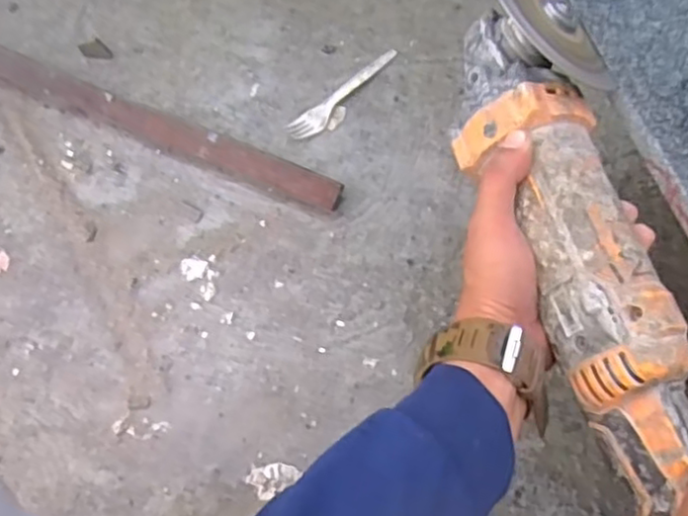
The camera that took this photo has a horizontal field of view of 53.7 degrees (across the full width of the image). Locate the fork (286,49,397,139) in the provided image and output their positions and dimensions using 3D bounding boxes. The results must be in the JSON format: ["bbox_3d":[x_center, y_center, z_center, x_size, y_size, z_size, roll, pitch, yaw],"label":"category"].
[{"bbox_3d":[0.003,-0.165,0.691,0.141,0.007,0.026,-38,76,-11],"label":"fork"}]

